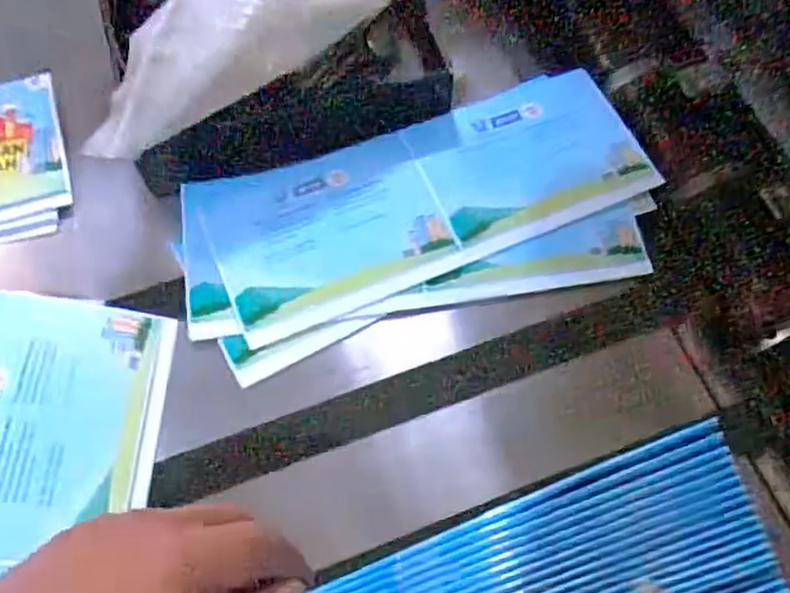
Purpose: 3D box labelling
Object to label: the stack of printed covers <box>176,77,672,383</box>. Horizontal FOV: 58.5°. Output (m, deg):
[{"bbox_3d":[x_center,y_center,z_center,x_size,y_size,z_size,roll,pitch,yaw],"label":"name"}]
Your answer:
[{"bbox_3d":[0.019,-0.053,0.485,0.321,0.025,0.156,-18,65,-11],"label":"stack of printed covers"}]

